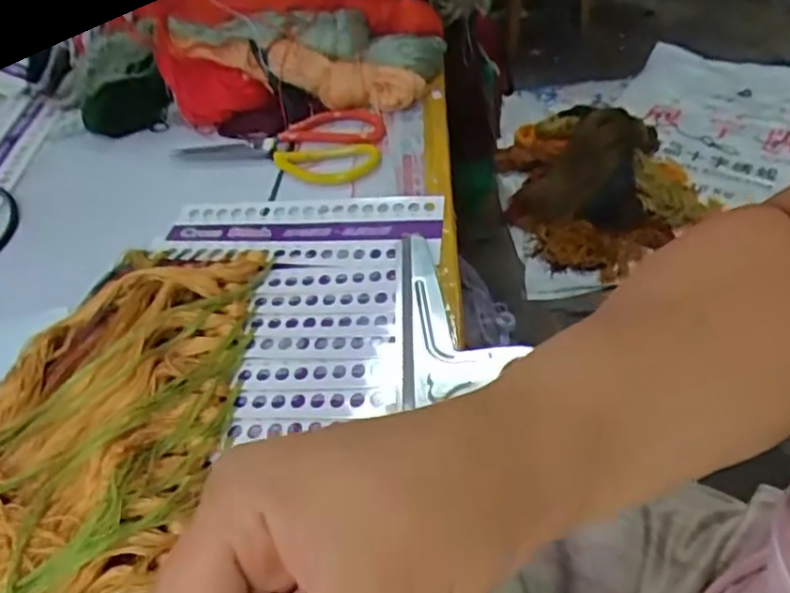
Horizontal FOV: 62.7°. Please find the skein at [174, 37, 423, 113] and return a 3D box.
[{"bbox_3d":[-0.104,-0.240,0.692,0.257,0.062,0.061,13,49,17],"label":"skein"}]

